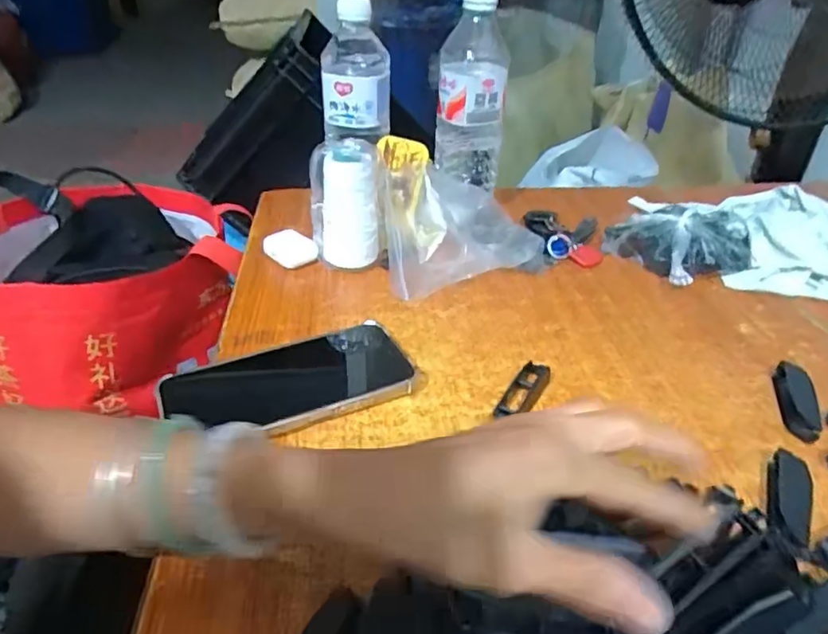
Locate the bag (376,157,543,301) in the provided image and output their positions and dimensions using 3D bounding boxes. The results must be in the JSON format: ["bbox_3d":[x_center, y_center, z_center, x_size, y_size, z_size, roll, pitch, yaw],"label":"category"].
[{"bbox_3d":[0.039,-0.096,0.568,0.157,0.079,0.121,-13,37,-20],"label":"bag"}]

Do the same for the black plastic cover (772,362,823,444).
[{"bbox_3d":[0.264,0.056,0.408,0.020,0.016,0.074,14,36,17],"label":"black plastic cover"}]

